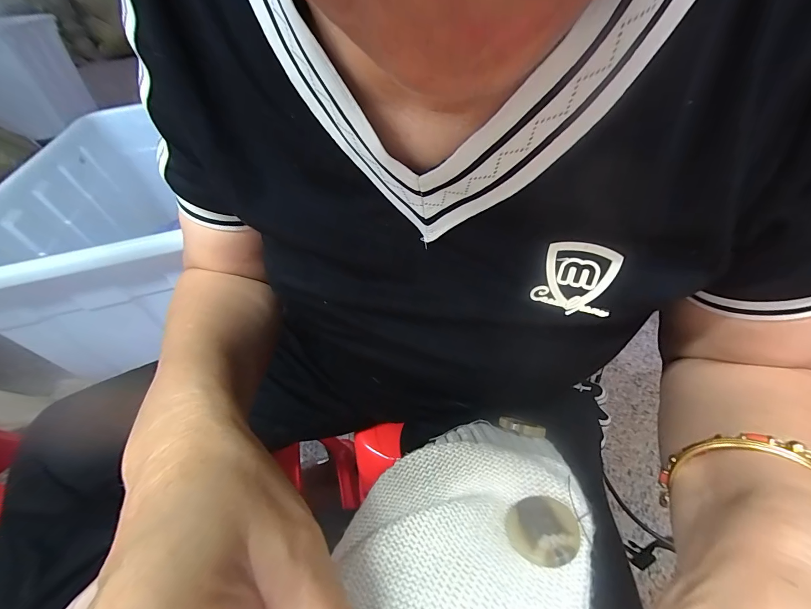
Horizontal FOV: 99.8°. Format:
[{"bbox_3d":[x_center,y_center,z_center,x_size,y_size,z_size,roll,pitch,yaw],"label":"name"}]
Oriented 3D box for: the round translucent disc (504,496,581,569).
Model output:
[{"bbox_3d":[0.054,0.089,0.136,0.026,0.004,0.026,-17,22,7],"label":"round translucent disc"}]

